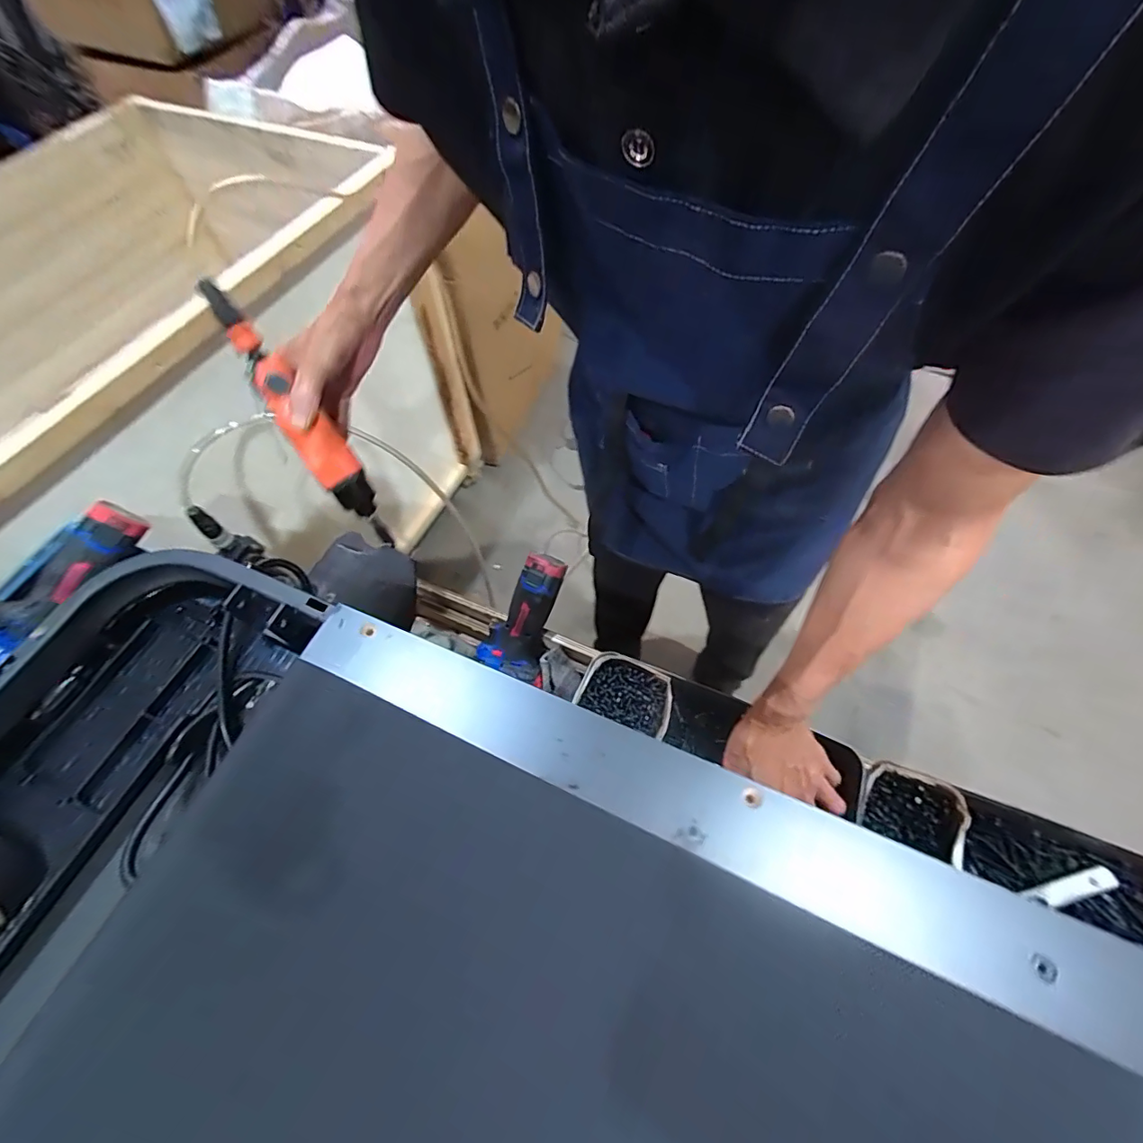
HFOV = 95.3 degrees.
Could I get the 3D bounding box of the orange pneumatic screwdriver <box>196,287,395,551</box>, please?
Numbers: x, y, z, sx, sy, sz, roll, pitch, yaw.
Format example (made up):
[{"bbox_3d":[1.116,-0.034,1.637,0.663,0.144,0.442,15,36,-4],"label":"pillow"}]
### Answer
[{"bbox_3d":[-0.274,-0.146,0.543,0.044,0.284,0.050,-39,27,-19],"label":"orange pneumatic screwdriver"}]

